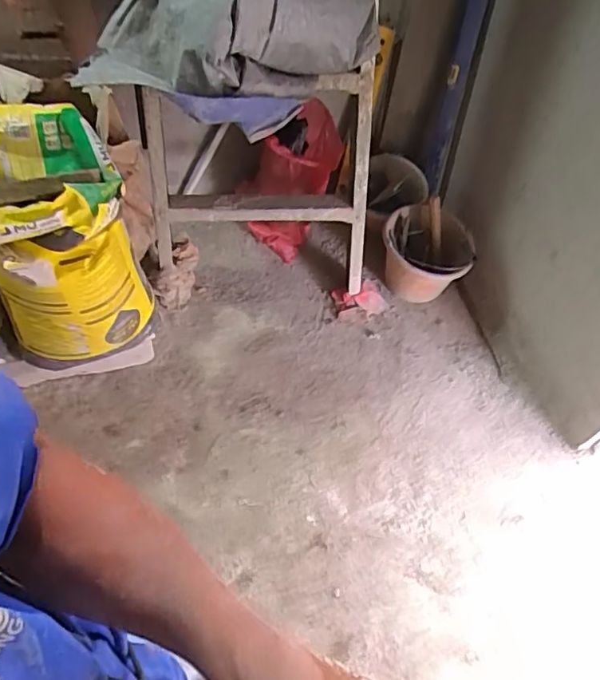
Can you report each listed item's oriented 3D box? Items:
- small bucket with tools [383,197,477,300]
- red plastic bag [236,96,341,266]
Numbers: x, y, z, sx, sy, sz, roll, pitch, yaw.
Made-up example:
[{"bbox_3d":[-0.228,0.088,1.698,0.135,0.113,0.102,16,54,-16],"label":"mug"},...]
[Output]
[{"bbox_3d":[0.374,-0.263,1.640,0.261,0.194,0.234,13,58,3],"label":"small bucket with tools"},{"bbox_3d":[-0.029,-0.441,1.572,0.277,0.467,0.163,-14,61,-13],"label":"red plastic bag"}]

